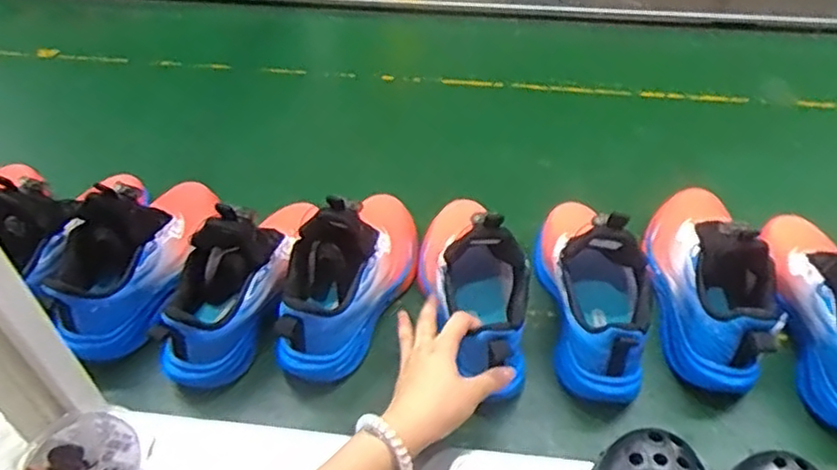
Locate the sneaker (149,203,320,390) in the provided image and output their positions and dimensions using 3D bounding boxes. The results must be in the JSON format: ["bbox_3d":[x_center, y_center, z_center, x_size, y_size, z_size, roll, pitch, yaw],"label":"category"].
[{"bbox_3d":[-0.177,0.028,0.666,0.090,0.143,0.232,8,46,9],"label":"sneaker"}]

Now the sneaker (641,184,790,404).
[{"bbox_3d":[0.287,0.028,0.673,0.110,0.118,0.249,3,45,4],"label":"sneaker"}]

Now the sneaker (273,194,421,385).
[{"bbox_3d":[-0.068,0.020,0.653,0.083,0.133,0.222,18,48,18],"label":"sneaker"}]

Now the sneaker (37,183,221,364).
[{"bbox_3d":[-0.298,0.004,0.668,0.091,0.129,0.213,5,46,6],"label":"sneaker"}]

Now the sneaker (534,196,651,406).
[{"bbox_3d":[0.172,0.033,0.636,0.082,0.127,0.211,-2,45,-1],"label":"sneaker"}]

